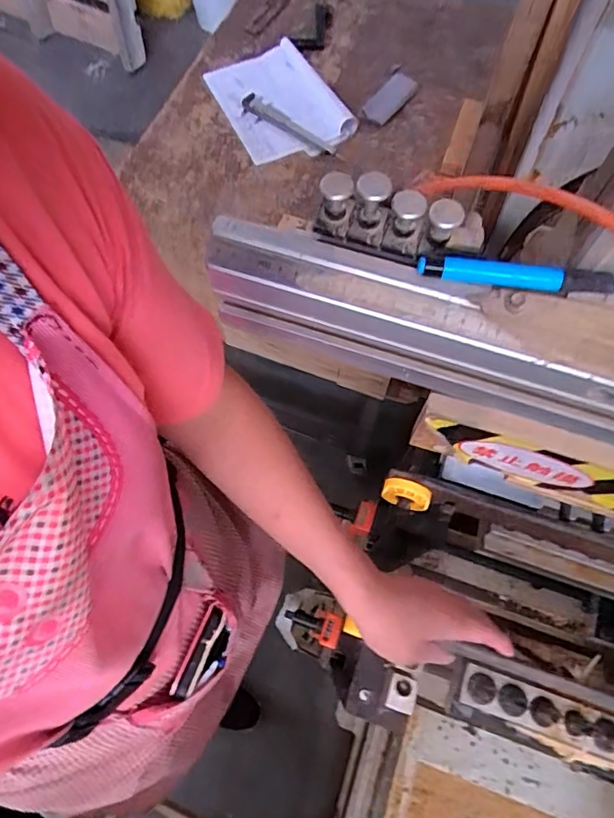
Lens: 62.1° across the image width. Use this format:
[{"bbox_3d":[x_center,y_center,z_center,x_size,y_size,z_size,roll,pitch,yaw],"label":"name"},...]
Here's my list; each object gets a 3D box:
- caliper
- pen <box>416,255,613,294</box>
[{"bbox_3d":[-0.035,-0.552,0.994,0.192,0.018,0.050,27,70,-5],"label":"caliper"},{"bbox_3d":[0.127,-0.076,0.286,0.126,0.014,0.014,4,68,2],"label":"pen"}]

